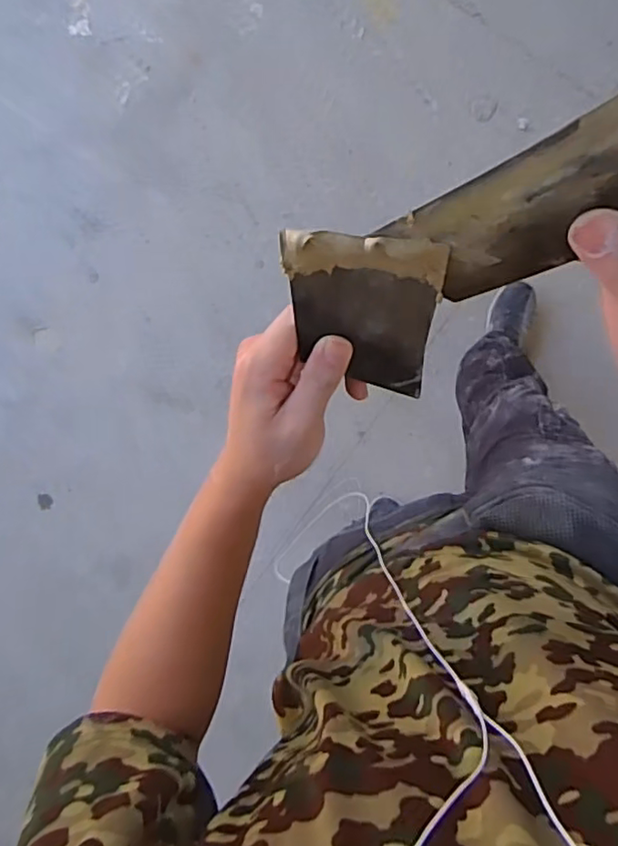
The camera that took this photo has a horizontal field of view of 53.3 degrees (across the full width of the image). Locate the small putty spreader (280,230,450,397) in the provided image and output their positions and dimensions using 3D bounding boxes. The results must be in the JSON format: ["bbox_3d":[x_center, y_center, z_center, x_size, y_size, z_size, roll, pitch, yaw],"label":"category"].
[{"bbox_3d":[0.028,-0.055,0.327,0.074,0.122,0.009,7,62,6],"label":"small putty spreader"}]

